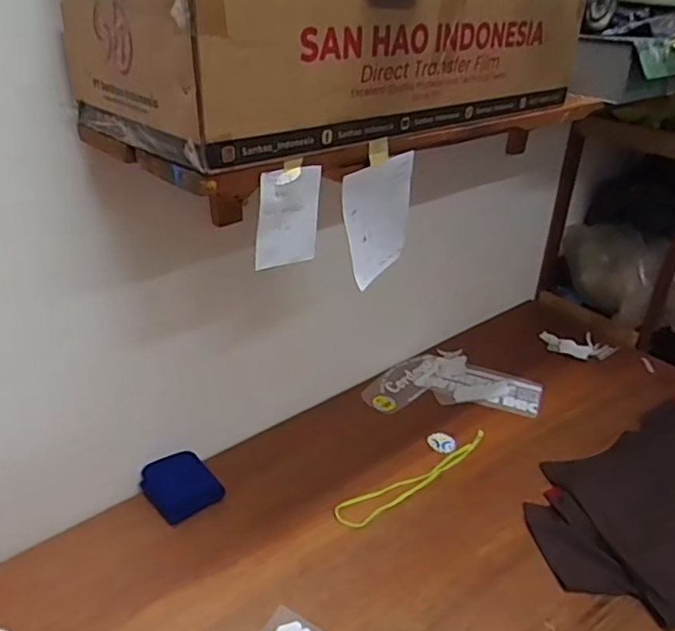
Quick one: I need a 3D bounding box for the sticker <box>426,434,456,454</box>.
[{"bbox_3d":[0.210,0.254,1.231,0.050,0.007,0.060,-14,37,-26],"label":"sticker"}]

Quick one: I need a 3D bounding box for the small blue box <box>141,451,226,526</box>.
[{"bbox_3d":[-0.274,0.294,1.072,0.110,0.040,0.124,-25,43,-37],"label":"small blue box"}]

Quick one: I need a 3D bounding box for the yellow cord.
[{"bbox_3d":[0.156,0.305,1.145,0.371,0.012,0.053,-18,44,-32],"label":"yellow cord"}]

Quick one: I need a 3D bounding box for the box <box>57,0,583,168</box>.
[{"bbox_3d":[0.022,-0.340,0.768,0.612,0.145,0.276,-21,39,-35],"label":"box"}]

